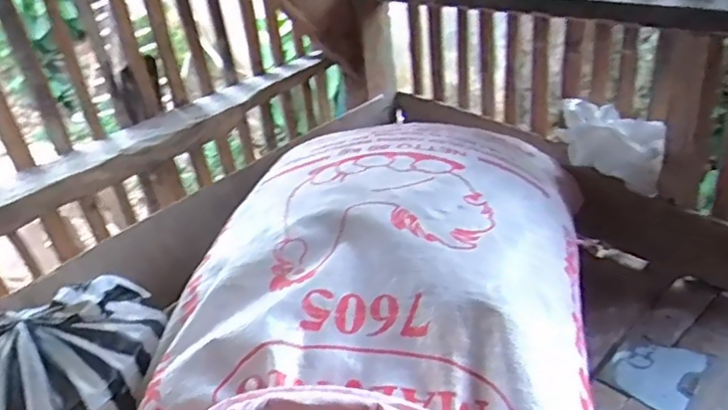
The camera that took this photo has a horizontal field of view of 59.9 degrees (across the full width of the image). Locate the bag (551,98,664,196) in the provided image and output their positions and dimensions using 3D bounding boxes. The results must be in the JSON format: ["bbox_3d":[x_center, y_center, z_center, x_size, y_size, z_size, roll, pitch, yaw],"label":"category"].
[{"bbox_3d":[0.356,-0.091,0.960,0.076,0.096,0.195,-21,34,-20],"label":"bag"}]

